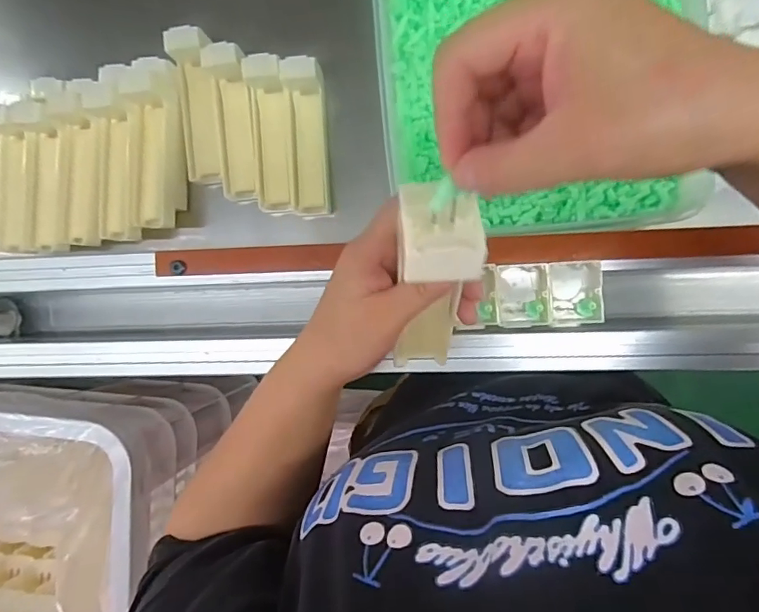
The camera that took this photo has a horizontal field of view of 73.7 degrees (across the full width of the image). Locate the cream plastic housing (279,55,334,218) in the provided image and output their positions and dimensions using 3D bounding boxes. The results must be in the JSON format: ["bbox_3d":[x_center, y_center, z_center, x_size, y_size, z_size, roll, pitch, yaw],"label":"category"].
[{"bbox_3d":[-0.072,-0.162,0.494,0.041,0.043,0.141,-3,92,7],"label":"cream plastic housing"}]

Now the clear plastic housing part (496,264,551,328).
[{"bbox_3d":[0.102,-0.007,0.362,0.035,0.012,0.045,-5,91,7],"label":"clear plastic housing part"}]

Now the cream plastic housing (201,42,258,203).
[{"bbox_3d":[-0.147,-0.180,0.502,0.040,0.033,0.142,-3,92,7],"label":"cream plastic housing"}]

